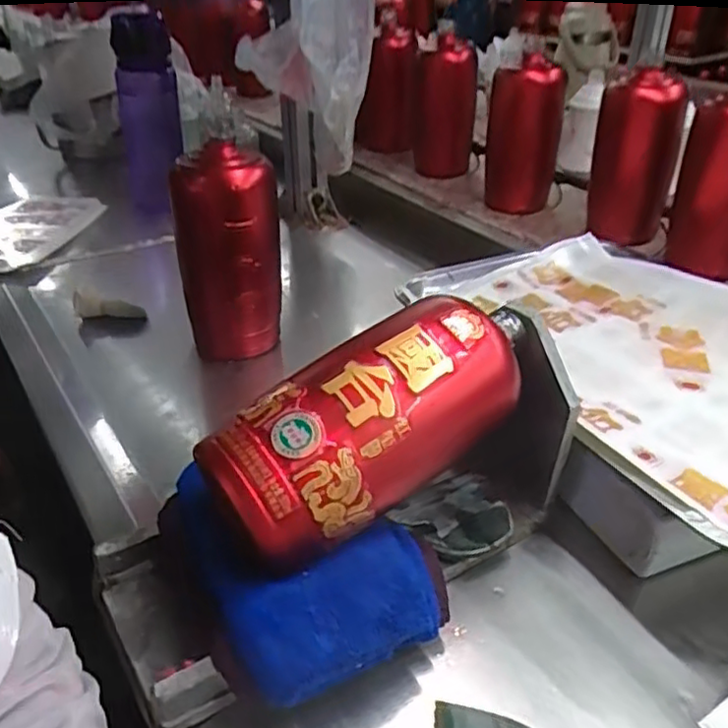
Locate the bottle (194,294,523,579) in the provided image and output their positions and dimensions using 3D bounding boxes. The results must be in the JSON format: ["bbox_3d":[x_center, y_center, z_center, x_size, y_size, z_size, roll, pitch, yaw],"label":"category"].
[{"bbox_3d":[0.014,0.021,0.338,0.191,0.066,0.065,-32,48,-21],"label":"bottle"}]

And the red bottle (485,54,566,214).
[{"bbox_3d":[0.192,-0.271,0.808,0.069,0.166,0.064,-15,37,-20],"label":"red bottle"}]

